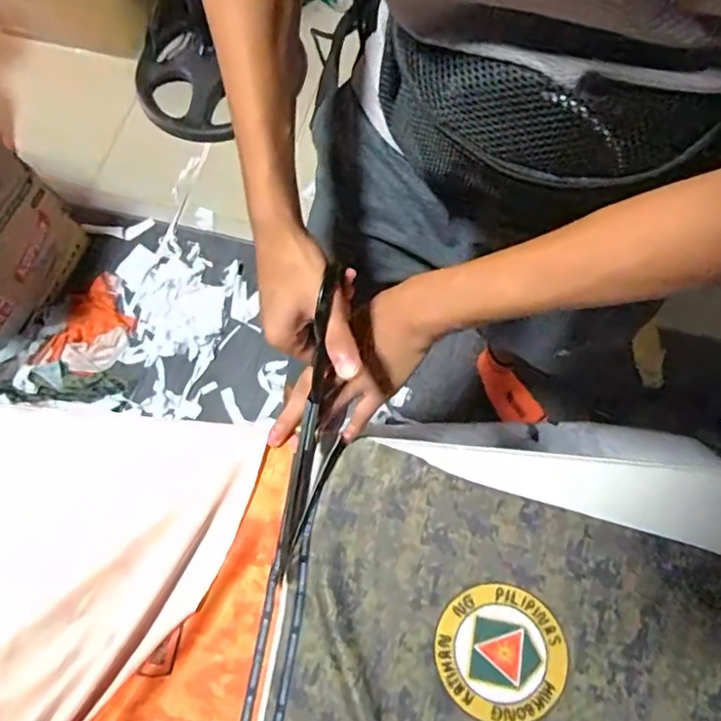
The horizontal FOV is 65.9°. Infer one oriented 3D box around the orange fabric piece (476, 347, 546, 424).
[{"bbox_3d":[0.320,0.068,1.231,0.073,0.044,0.190,-35,72,-11],"label":"orange fabric piece"}]

